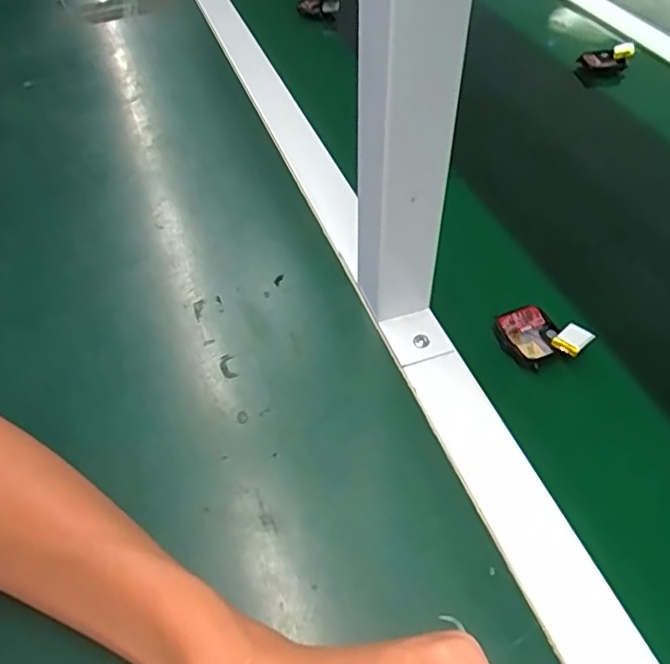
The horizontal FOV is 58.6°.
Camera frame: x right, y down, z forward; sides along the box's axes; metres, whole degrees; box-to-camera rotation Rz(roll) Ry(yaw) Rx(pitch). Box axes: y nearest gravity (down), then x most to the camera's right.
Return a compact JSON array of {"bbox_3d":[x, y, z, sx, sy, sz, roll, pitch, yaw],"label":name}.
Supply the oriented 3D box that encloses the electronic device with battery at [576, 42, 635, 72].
[{"bbox_3d":[0.297,-0.298,0.649,0.058,0.020,0.023,-5,50,-2],"label":"electronic device with battery"}]

